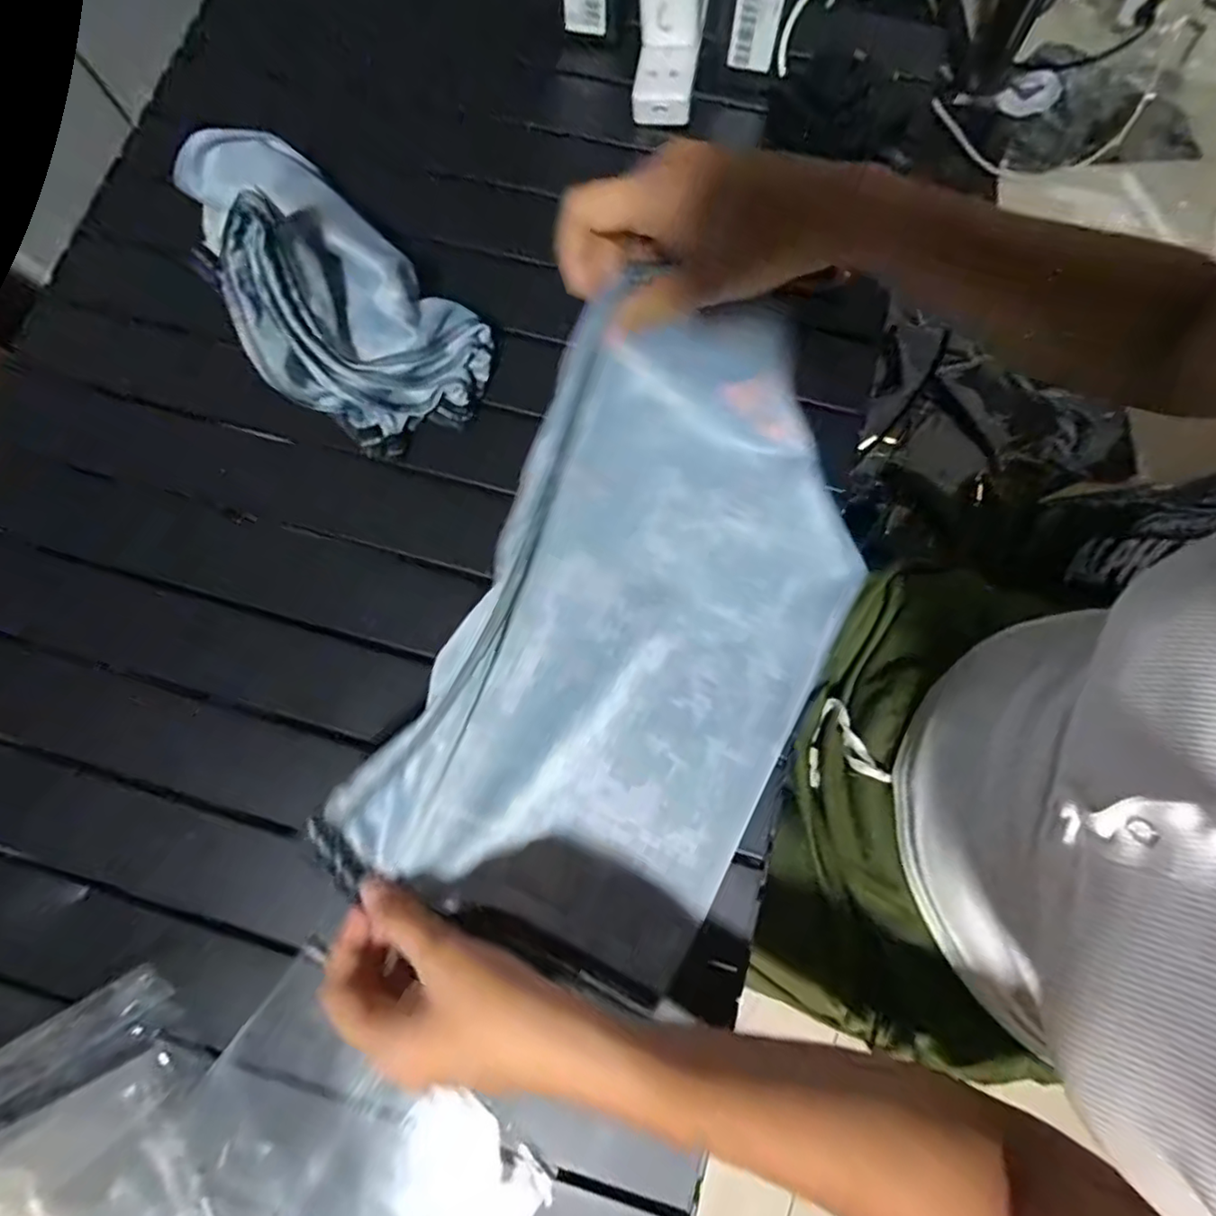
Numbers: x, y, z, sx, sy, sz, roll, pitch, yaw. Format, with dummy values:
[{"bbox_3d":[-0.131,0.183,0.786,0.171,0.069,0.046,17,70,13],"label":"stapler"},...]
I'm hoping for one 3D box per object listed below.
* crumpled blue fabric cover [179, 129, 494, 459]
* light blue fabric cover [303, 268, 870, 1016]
[{"bbox_3d":[-0.188,-0.209,0.374,0.119,0.107,0.233,-44,80,-7],"label":"crumpled blue fabric cover"},{"bbox_3d":[0.023,0.017,0.325,0.202,0.107,0.364,28,78,8],"label":"light blue fabric cover"}]

